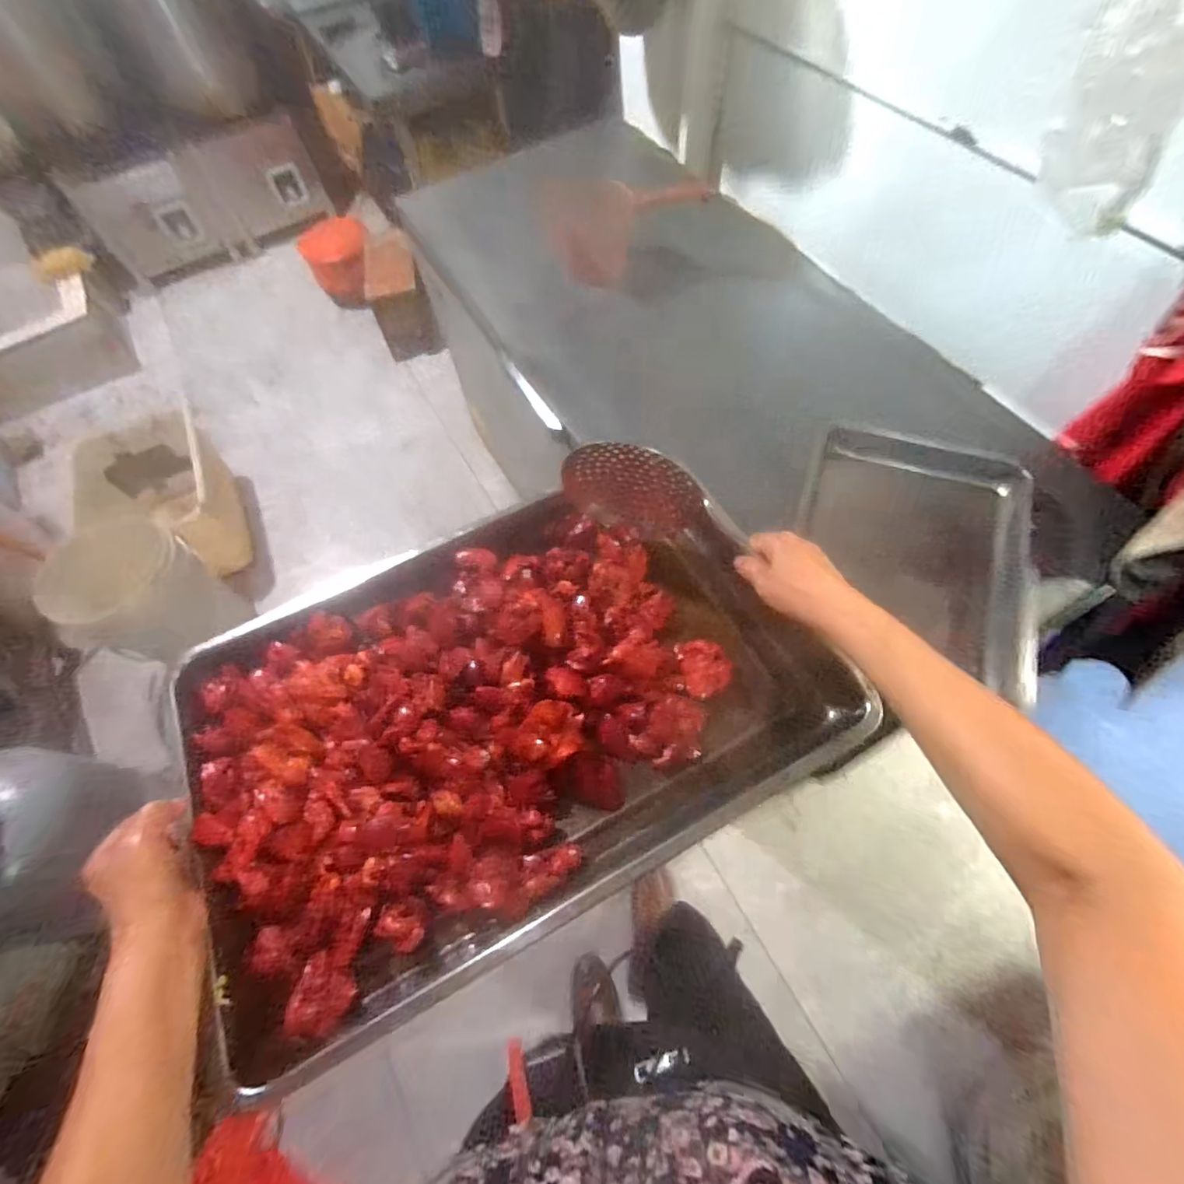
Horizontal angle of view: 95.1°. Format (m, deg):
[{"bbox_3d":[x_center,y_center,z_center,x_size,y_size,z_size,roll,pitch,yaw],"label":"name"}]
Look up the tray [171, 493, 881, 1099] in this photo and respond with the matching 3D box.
[{"bbox_3d":[-0.083,0.103,0.533,0.584,0.075,0.388,-23,63,-14],"label":"tray"}]

